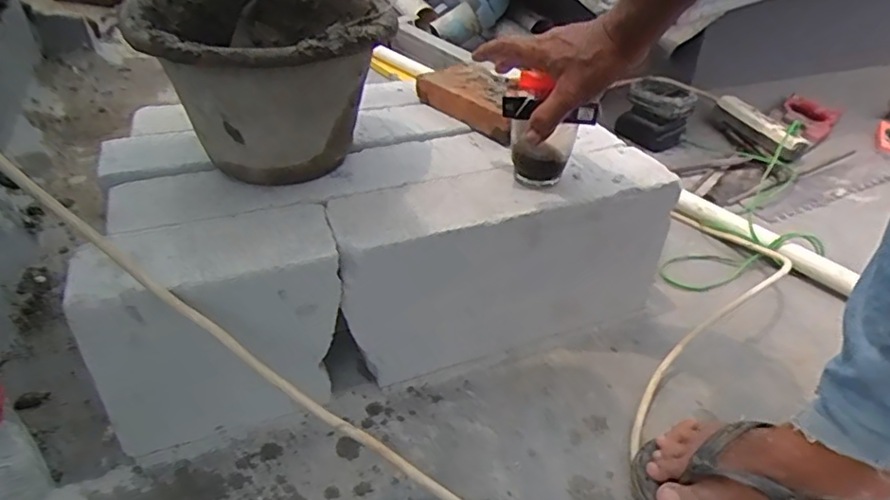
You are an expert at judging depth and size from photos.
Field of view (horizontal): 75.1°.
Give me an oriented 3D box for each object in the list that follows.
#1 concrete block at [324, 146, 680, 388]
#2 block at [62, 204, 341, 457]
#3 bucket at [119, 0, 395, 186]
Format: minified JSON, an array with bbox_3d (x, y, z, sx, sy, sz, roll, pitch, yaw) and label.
[{"bbox_3d":[0.068,0.020,0.680,0.390,0.204,0.087,-14,40,-21],"label":"concrete block"},{"bbox_3d":[-0.215,0.081,0.574,0.219,0.202,0.123,-10,39,-16],"label":"block"},{"bbox_3d":[-0.181,-0.174,0.617,0.224,0.173,0.231,-8,38,-14],"label":"bucket"}]

